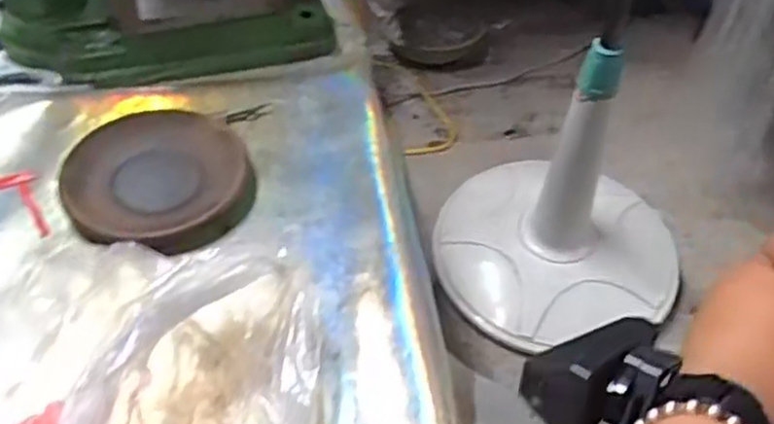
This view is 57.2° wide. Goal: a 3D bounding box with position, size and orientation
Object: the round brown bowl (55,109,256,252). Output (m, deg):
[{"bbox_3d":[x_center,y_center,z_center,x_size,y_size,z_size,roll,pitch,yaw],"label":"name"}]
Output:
[{"bbox_3d":[-0.140,-0.023,0.444,0.108,0.018,0.110,0,47,-1],"label":"round brown bowl"}]

